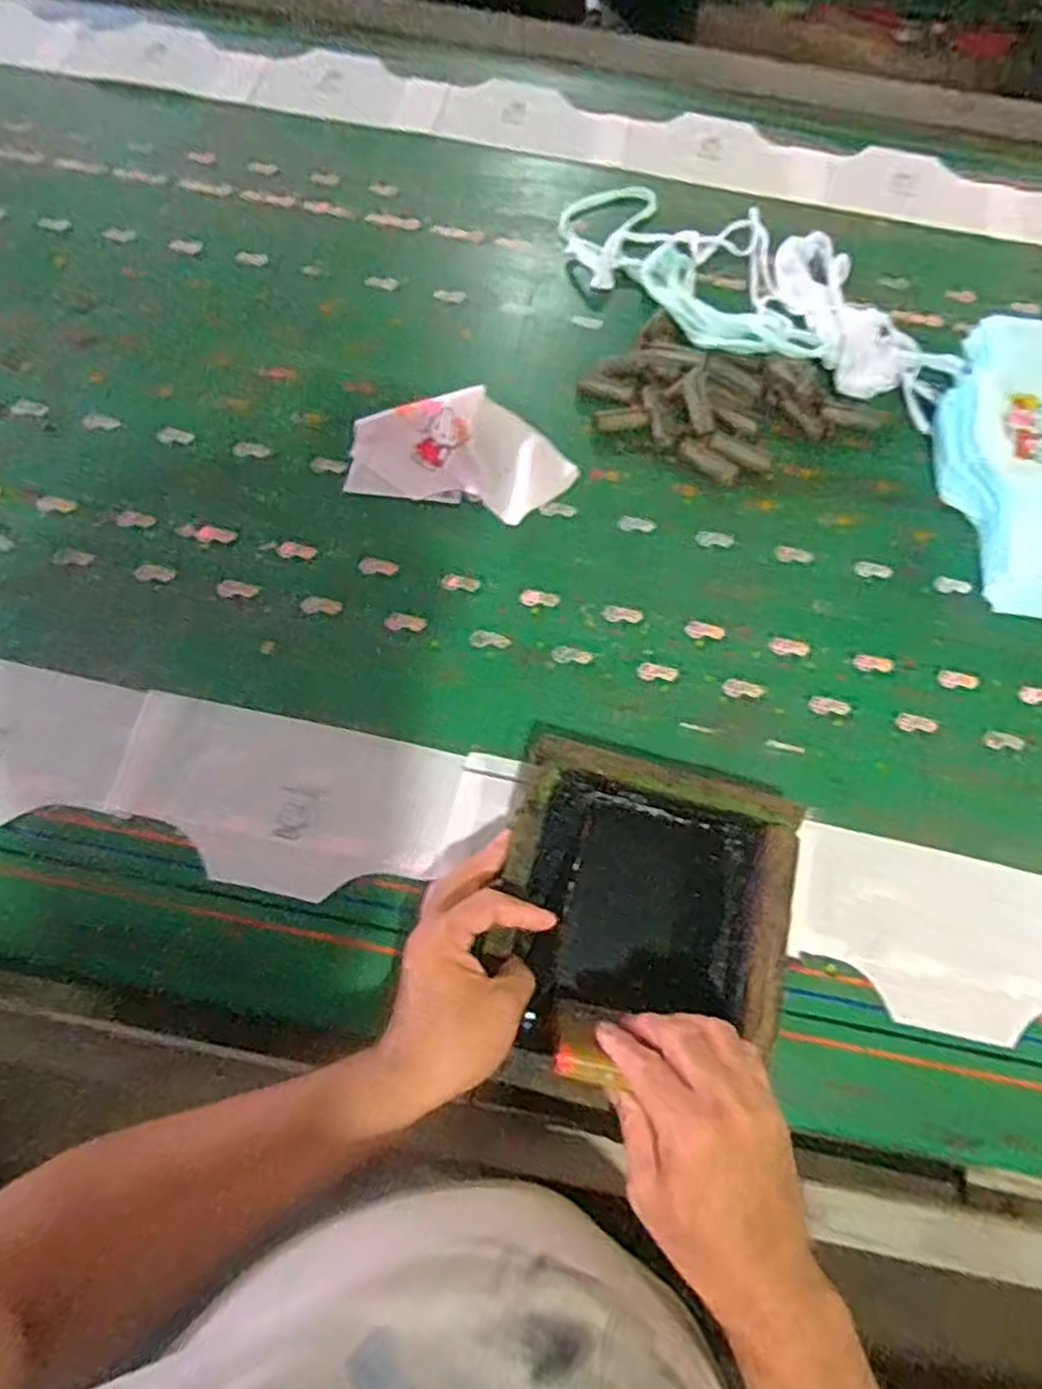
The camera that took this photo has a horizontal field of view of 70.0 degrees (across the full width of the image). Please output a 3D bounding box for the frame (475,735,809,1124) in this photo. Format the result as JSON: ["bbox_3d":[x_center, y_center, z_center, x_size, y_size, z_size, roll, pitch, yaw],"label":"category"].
[{"bbox_3d":[0.085,0.169,0.547,0.207,0.054,0.245,15,66,3],"label":"frame"}]

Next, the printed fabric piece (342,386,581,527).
[{"bbox_3d":[-0.055,-0.237,0.727,0.208,0.017,0.134,13,66,2],"label":"printed fabric piece"}]

